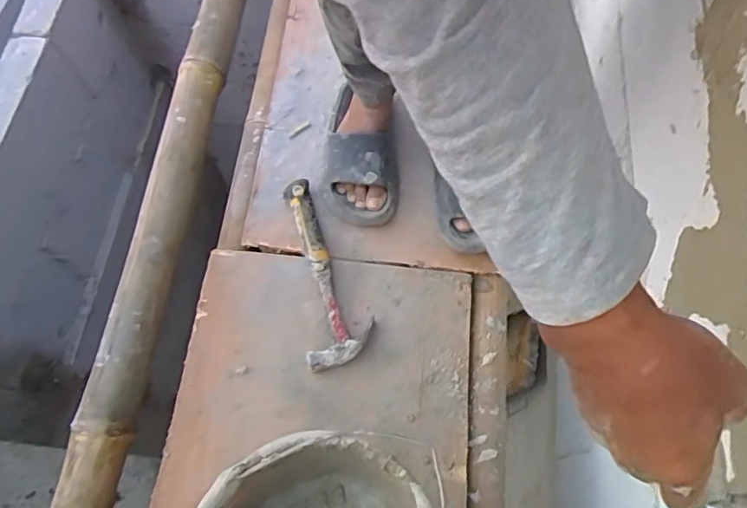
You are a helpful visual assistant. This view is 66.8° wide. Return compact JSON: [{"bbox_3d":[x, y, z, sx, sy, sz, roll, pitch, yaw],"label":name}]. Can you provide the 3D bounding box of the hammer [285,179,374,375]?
[{"bbox_3d":[-0.068,0.019,0.807,0.091,0.032,0.285,-11,68,-3],"label":"hammer"}]

